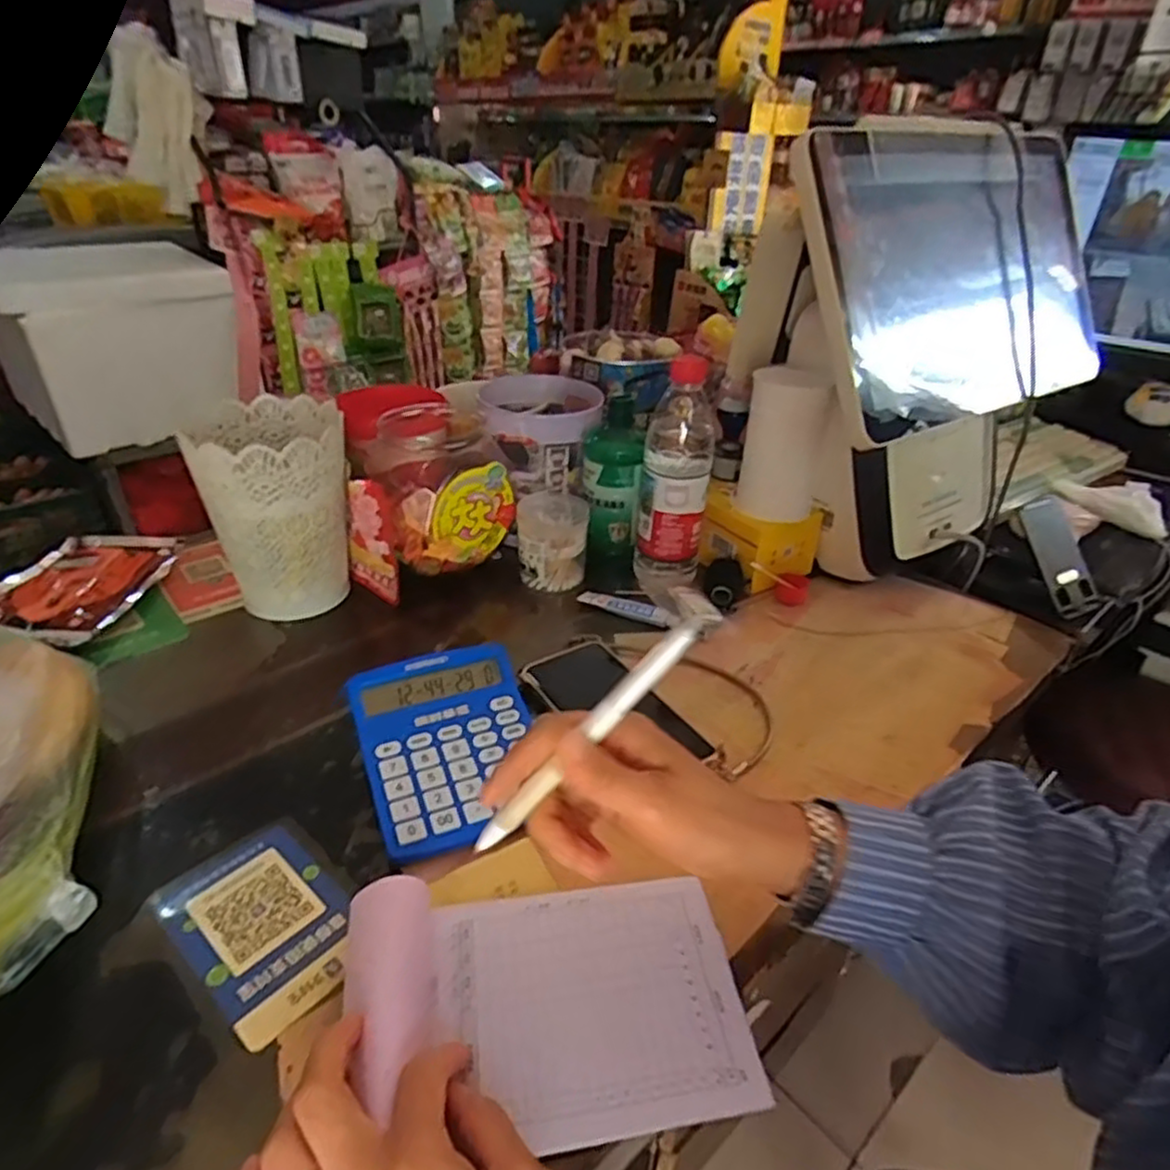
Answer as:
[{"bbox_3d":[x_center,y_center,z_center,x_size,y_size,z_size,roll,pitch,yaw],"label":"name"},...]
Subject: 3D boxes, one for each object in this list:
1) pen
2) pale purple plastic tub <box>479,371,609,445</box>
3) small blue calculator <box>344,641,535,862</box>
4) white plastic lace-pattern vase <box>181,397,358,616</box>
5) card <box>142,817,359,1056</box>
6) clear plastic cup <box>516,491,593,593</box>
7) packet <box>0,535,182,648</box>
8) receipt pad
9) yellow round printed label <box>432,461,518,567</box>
[{"bbox_3d":[0.003,0.066,0.327,0.151,0.011,0.013,-47,42,2],"label":"pen"},{"bbox_3d":[-0.050,-0.191,0.786,0.138,0.038,0.144,0,32,-3],"label":"pale purple plastic tub"},{"bbox_3d":[-0.093,0.105,0.500,0.120,0.038,0.145,-12,35,-22],"label":"small blue calculator"},{"bbox_3d":[-0.277,-0.067,0.660,0.122,0.164,0.130,-8,34,-16],"label":"white plastic lace-pattern vase"},{"bbox_3d":[-0.182,0.190,0.415,0.124,0.004,0.085,25,39,32],"label":"card"},{"bbox_3d":[-0.032,-0.047,0.736,0.074,0.070,0.084,0,32,-3],"label":"clear plastic cup"},{"bbox_3d":[-0.474,-0.004,0.675,0.126,0.023,0.165,7,32,8],"label":"packet"},{"bbox_3d":[-0.018,0.206,0.365,0.197,0.034,0.123,-3,33,-8],"label":"receipt pad"},{"bbox_3d":[-0.106,-0.067,0.695,0.091,0.092,0.009,-25,41,-36],"label":"yellow round printed label"}]

